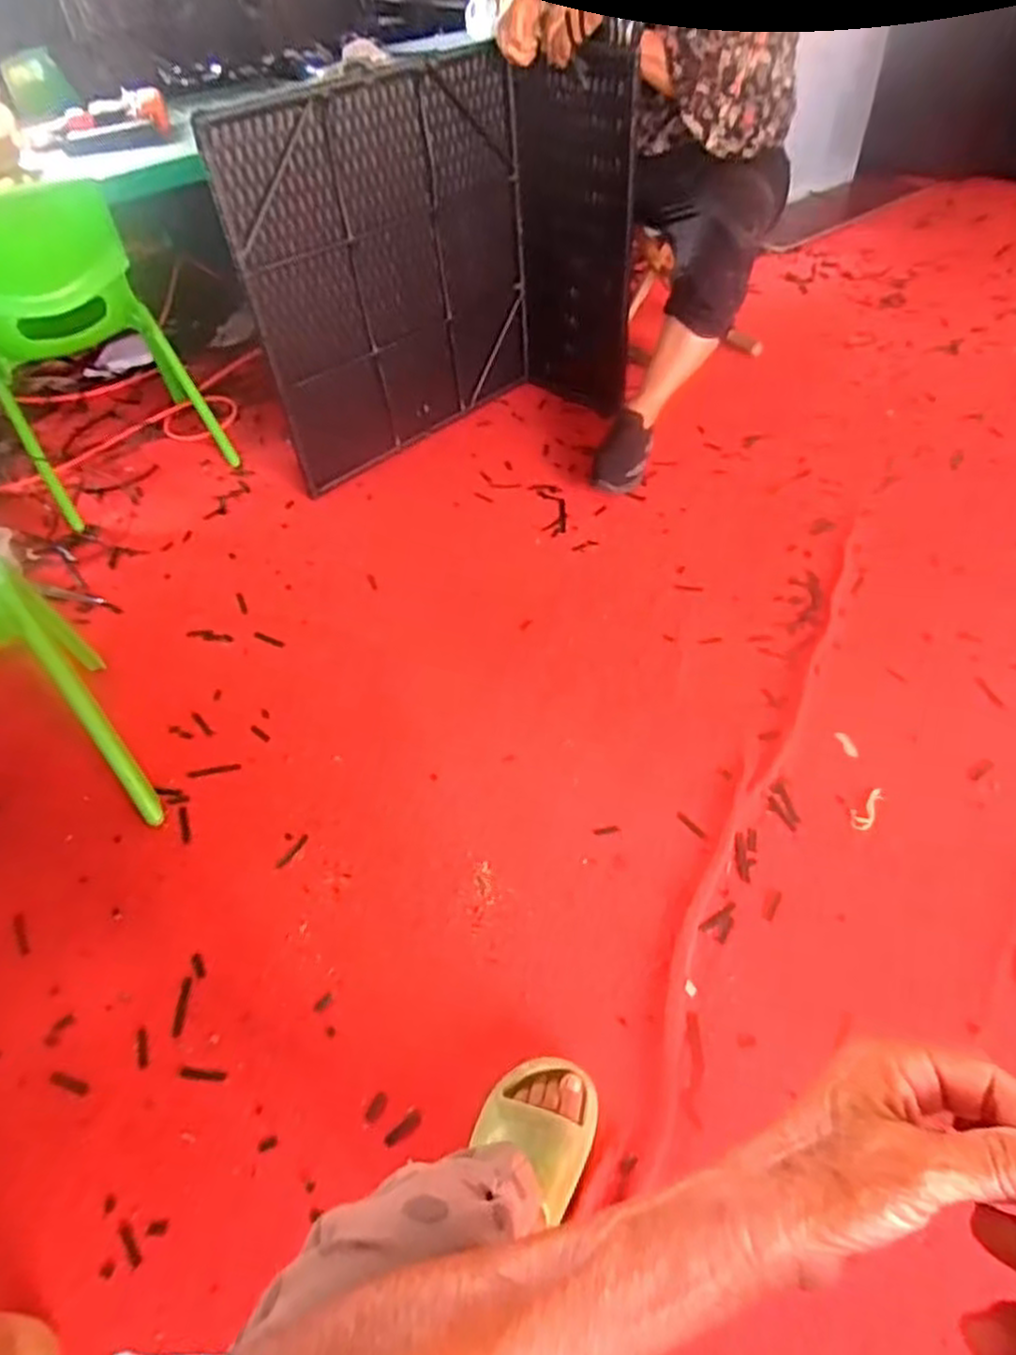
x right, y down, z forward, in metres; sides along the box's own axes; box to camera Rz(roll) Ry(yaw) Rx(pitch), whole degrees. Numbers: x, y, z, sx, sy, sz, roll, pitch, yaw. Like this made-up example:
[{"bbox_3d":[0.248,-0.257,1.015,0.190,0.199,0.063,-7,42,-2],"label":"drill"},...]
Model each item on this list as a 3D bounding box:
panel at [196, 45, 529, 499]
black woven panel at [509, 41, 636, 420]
[{"bbox_3d":[-0.202,-0.726,1.387,0.584,0.610,0.037,-36,54,-24],"label":"panel"},{"bbox_3d":[0.130,-0.804,1.442,0.253,0.584,0.037,33,59,31],"label":"black woven panel"}]

